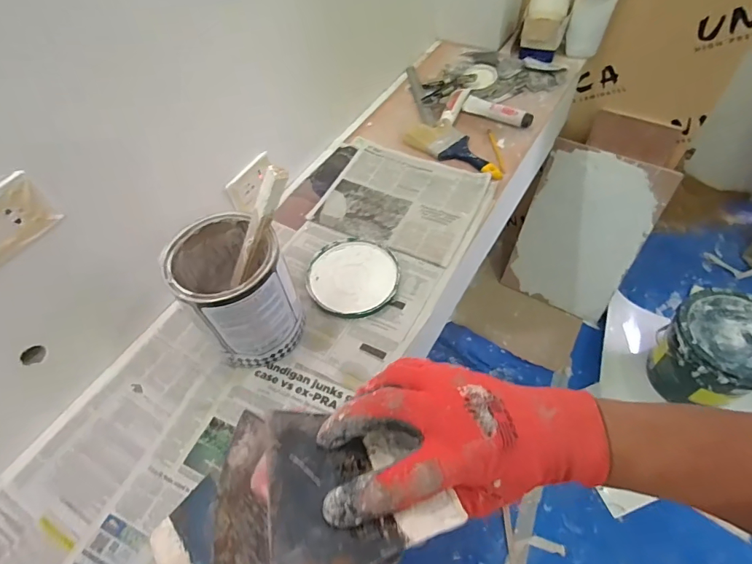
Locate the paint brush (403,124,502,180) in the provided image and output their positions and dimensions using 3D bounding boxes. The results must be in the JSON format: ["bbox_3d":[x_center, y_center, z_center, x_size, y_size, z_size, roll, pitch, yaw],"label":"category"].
[{"bbox_3d":[0.189,-0.308,0.989,0.246,0.023,0.093,32,63,25],"label":"paint brush"}]

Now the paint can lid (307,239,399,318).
[{"bbox_3d":[-0.043,-0.012,0.802,0.166,0.010,0.171,-2,54,3],"label":"paint can lid"}]

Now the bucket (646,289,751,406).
[{"bbox_3d":[1.060,0.223,1.363,0.292,0.296,0.289,-2,54,3],"label":"bucket"}]

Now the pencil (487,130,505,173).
[{"bbox_3d":[0.277,-0.300,0.986,0.013,0.014,0.170,-4,54,2],"label":"pencil"}]

